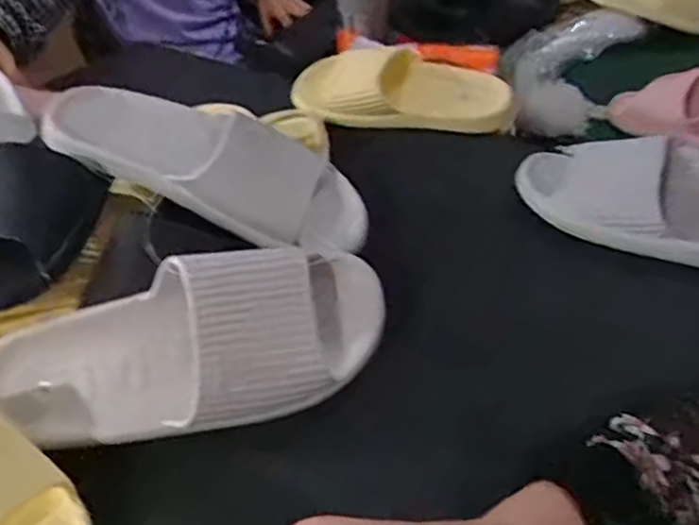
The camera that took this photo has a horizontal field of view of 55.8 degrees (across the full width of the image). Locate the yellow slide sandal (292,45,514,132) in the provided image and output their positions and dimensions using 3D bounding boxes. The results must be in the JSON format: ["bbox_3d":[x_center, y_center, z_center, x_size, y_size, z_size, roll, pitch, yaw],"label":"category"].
[{"bbox_3d":[0.060,-0.204,0.783,0.258,0.068,0.105,4,41,11],"label":"yellow slide sandal"}]

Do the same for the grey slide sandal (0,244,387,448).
[{"bbox_3d":[-0.106,0.058,0.443,0.273,0.075,0.109,-13,76,-5],"label":"grey slide sandal"}]

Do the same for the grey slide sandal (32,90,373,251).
[{"bbox_3d":[-0.111,-0.089,0.547,0.277,0.059,0.099,21,44,3],"label":"grey slide sandal"}]

